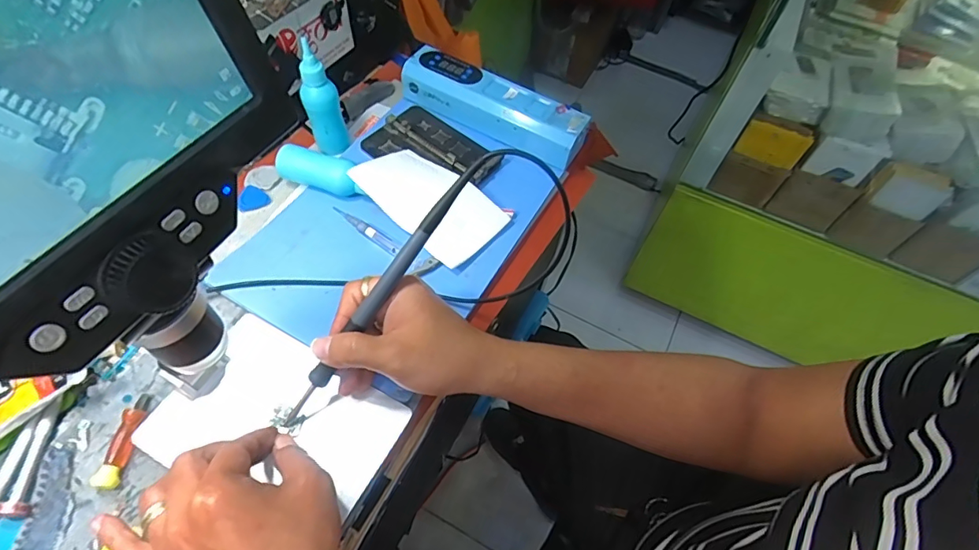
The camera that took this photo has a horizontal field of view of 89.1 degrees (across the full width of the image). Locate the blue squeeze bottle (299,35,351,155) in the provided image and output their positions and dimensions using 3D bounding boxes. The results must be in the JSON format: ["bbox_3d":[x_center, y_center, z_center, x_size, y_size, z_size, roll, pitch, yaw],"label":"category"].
[{"bbox_3d":[-0.161,-0.168,0.480,0.030,0.109,0.027,-36,67,-23],"label":"blue squeeze bottle"}]

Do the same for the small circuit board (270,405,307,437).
[{"bbox_3d":[-0.151,0.108,0.372,0.024,0.005,0.015,19,59,8],"label":"small circuit board"}]

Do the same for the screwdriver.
[{"bbox_3d":[-0.264,0.118,0.358,0.019,0.012,0.065,5,58,-1],"label":"screwdriver"}]

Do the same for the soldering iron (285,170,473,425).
[{"bbox_3d":[-0.083,0.019,0.352,0.014,0.017,0.224,43,105,21],"label":"soldering iron"}]

